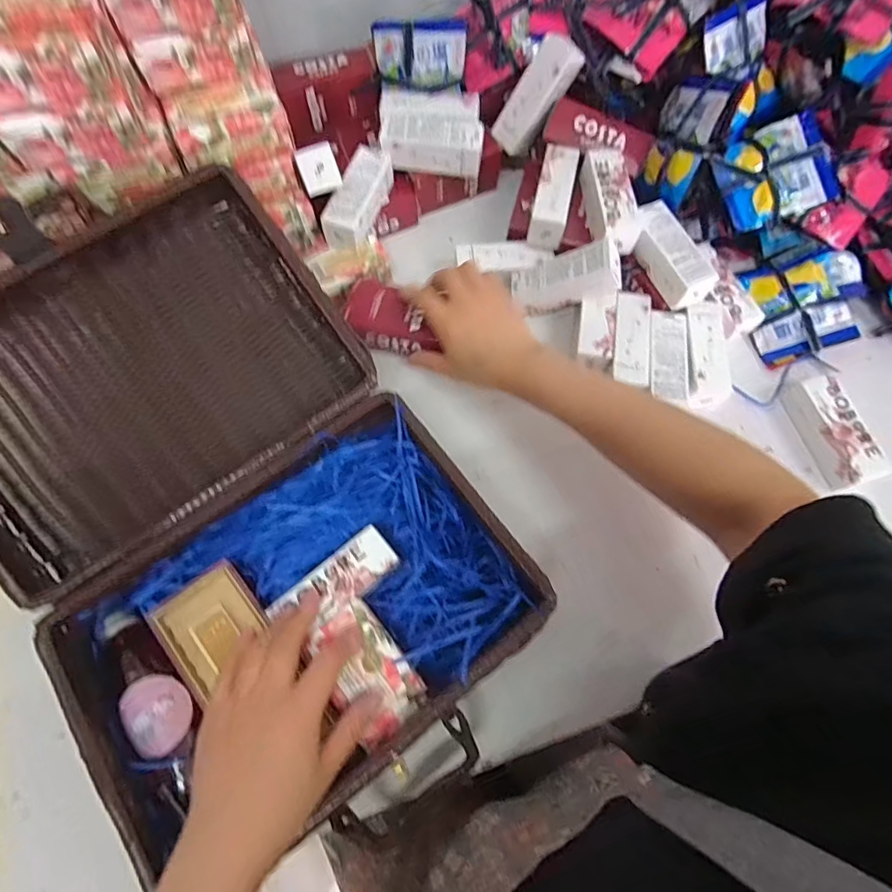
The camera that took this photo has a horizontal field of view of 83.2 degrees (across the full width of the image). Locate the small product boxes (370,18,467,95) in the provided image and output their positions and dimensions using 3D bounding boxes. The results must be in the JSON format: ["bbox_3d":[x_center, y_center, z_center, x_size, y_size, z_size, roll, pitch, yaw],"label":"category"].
[{"bbox_3d":[-0.026,-0.389,0.502,0.088,0.059,0.019,-1,69,0],"label":"small product boxes"}]

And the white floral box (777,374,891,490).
[{"bbox_3d":[0.354,-0.014,0.460,0.036,0.036,0.102,-18,70,-7],"label":"white floral box"}]

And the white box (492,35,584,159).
[{"bbox_3d":[0.095,-0.358,0.519,0.036,0.106,0.038,-12,64,-43],"label":"white box"}]

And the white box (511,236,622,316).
[{"bbox_3d":[0.117,-0.164,0.495,0.103,0.041,0.049,-10,65,30],"label":"white box"}]

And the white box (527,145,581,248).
[{"bbox_3d":[0.110,-0.255,0.513,0.033,0.036,0.107,12,69,5],"label":"white box"}]

